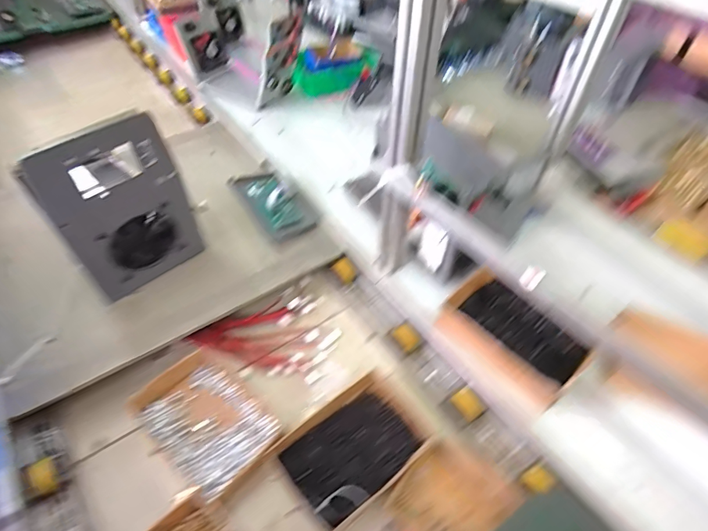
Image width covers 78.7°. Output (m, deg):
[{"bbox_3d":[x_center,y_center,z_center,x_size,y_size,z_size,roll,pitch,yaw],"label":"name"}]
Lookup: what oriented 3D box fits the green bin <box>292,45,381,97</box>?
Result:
[{"bbox_3d":[-0.055,-0.591,1.294,0.245,0.100,0.160,1,48,0],"label":"green bin"}]

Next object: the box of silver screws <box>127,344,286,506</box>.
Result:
[{"bbox_3d":[-0.233,0.248,0.694,0.218,0.044,0.152,34,56,26],"label":"box of silver screws"}]

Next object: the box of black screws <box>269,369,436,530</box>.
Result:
[{"bbox_3d":[0.005,0.279,0.668,0.219,0.039,0.155,-34,58,-25],"label":"box of black screws"}]

